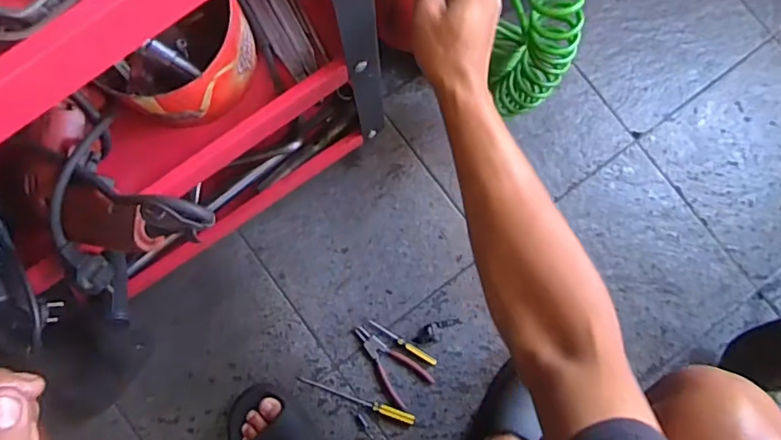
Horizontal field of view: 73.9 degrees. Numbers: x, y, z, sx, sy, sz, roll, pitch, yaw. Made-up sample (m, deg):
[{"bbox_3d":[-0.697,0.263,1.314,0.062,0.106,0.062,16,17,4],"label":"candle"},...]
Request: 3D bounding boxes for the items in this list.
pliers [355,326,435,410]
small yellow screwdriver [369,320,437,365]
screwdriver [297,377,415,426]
[{"bbox_3d":[-0.002,0.217,0.791,0.065,0.009,0.136,-42,86,-4],"label":"pliers"},{"bbox_3d":[0.019,0.185,0.783,0.117,0.006,0.011,33,85,3],"label":"small yellow screwdriver"},{"bbox_3d":[-0.051,0.271,0.780,0.182,0.017,0.016,19,84,2],"label":"screwdriver"}]

